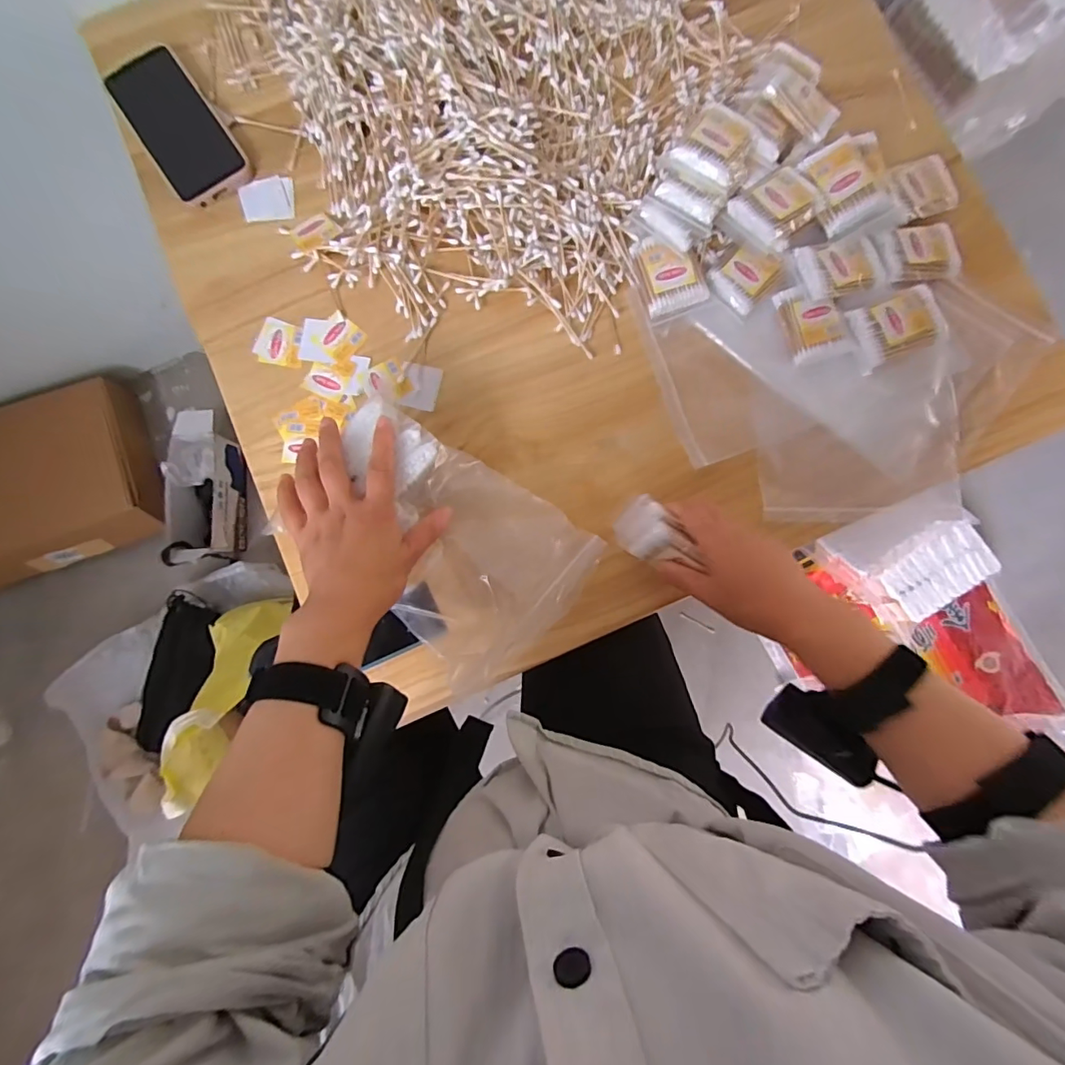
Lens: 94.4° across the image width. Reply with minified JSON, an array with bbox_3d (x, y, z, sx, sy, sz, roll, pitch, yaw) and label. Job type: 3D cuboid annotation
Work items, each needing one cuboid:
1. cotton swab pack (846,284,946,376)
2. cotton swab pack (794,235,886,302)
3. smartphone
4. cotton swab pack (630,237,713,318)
[{"bbox_3d":[0.342,-0.193,0.465,0.086,0.013,0.058,-21,84,-3],"label":"cotton swab pack"},{"bbox_3d":[0.293,-0.249,0.467,0.081,0.018,0.055,-11,83,-2],"label":"cotton swab pack"},{"bbox_3d":[-0.347,-0.398,0.482,0.073,0.012,0.156,-34,85,-4],"label":"smartphone"},{"bbox_3d":[0.132,-0.245,0.468,0.057,0.023,0.071,-15,84,-2],"label":"cotton swab pack"}]

